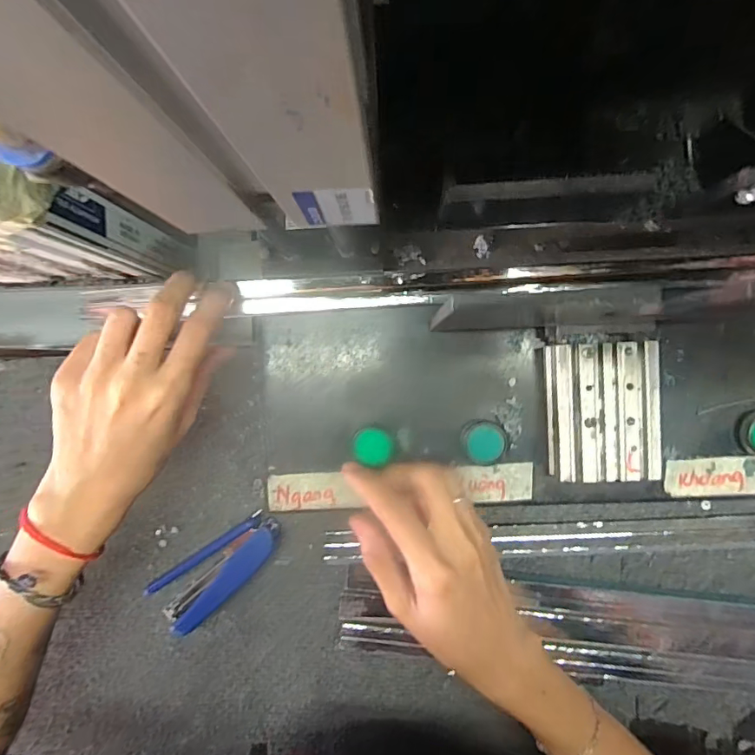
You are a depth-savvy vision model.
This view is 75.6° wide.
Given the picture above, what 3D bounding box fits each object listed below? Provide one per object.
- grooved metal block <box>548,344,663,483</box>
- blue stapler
[{"bbox_3d":[0.131,0.020,0.291,0.062,0.027,0.079,-2,91,2],"label":"grooved metal block"},{"bbox_3d":[-0.124,0.150,0.380,0.104,0.025,0.045,-35,90,2],"label":"blue stapler"}]

